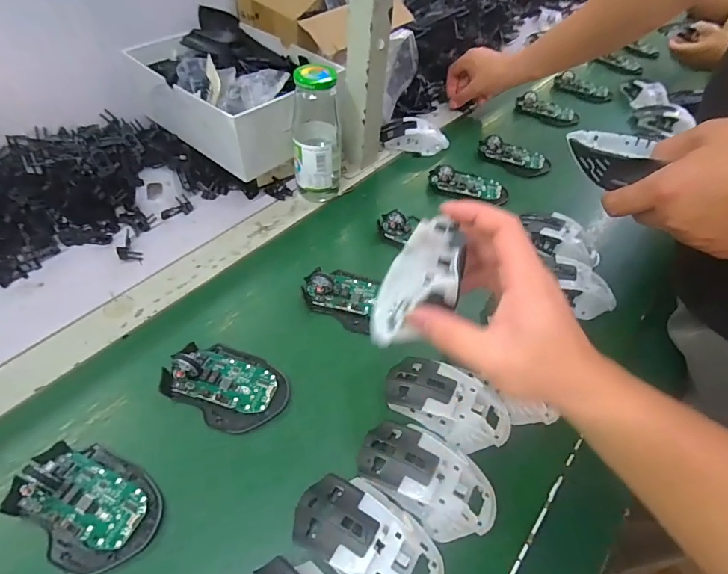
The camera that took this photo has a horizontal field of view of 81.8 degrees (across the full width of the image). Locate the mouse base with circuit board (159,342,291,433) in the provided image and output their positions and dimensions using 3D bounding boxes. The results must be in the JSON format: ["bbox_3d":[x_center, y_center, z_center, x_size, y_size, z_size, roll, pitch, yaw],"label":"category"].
[{"bbox_3d":[-0.131,0.091,0.400,0.112,0.030,0.073,26,52,15],"label":"mouse base with circuit board"}]

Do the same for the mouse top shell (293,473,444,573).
[{"bbox_3d":[0.005,0.186,0.312,0.114,0.030,0.066,33,54,19],"label":"mouse top shell"}]

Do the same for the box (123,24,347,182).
[{"bbox_3d":[-0.177,-0.273,0.595,0.256,0.092,0.198,35,55,21],"label":"box"}]

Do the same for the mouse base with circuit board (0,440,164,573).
[{"bbox_3d":[-0.216,0.165,0.326,0.115,0.022,0.072,30,53,17],"label":"mouse base with circuit board"}]

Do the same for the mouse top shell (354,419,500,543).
[{"bbox_3d":[0.052,0.154,0.343,0.115,0.032,0.060,32,54,19],"label":"mouse top shell"}]

